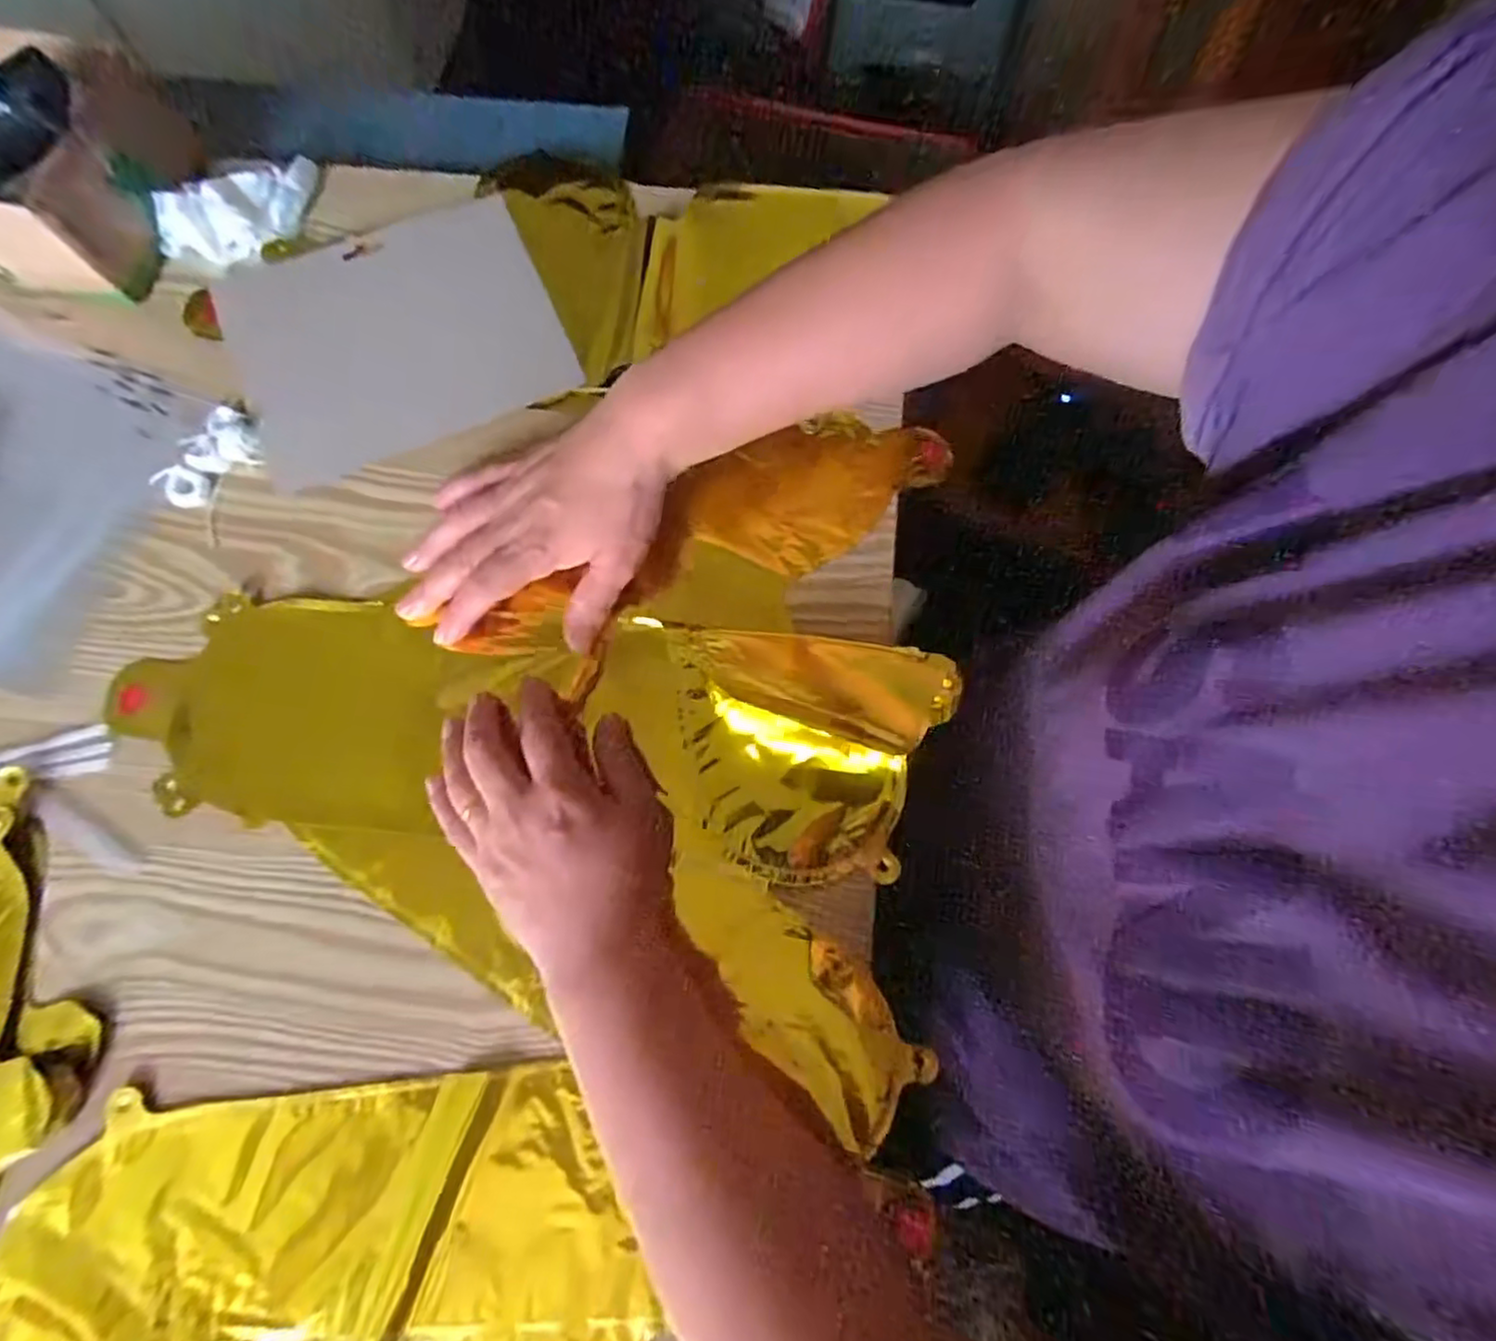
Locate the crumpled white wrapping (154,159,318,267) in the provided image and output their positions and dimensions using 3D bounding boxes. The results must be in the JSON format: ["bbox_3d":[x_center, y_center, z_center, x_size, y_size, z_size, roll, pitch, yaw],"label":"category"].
[{"bbox_3d":[-0.335,-0.303,0.440,0.109,0.024,0.053,-30,76,-7],"label":"crumpled white wrapping"}]

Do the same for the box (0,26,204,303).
[{"bbox_3d":[-0.484,-0.330,0.422,0.207,0.070,0.144,10,75,4],"label":"box"}]

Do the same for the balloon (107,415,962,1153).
[{"bbox_3d":[-0.110,0.008,0.366,0.414,0.028,0.348,7,75,3],"label":"balloon"}]

